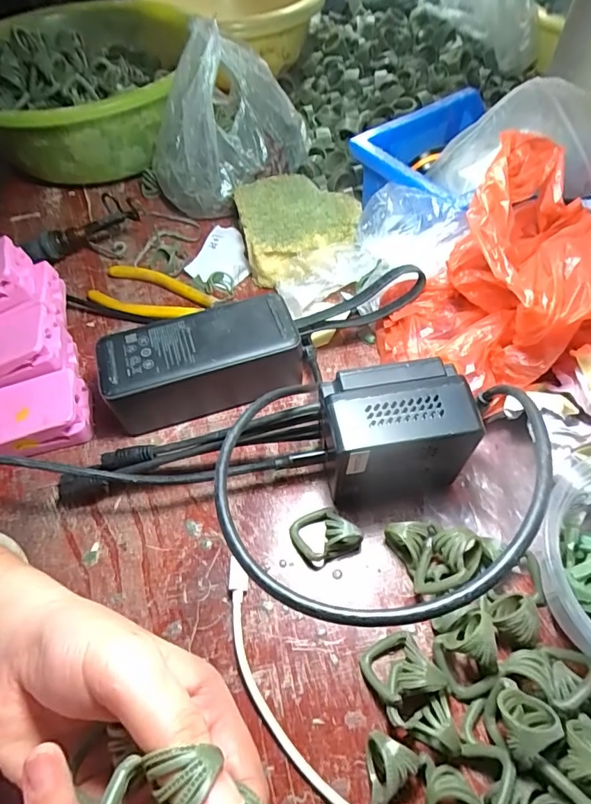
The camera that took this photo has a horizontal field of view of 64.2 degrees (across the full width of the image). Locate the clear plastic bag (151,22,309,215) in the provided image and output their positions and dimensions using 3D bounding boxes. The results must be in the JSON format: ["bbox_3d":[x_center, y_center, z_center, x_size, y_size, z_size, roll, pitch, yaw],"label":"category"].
[{"bbox_3d":[-0.060,-0.242,0.417,0.147,0.120,0.084,-10,56,-3],"label":"clear plastic bag"}]

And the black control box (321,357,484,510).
[{"bbox_3d":[0.055,0.022,0.273,0.074,0.077,0.049,-12,56,-4],"label":"black control box"}]

